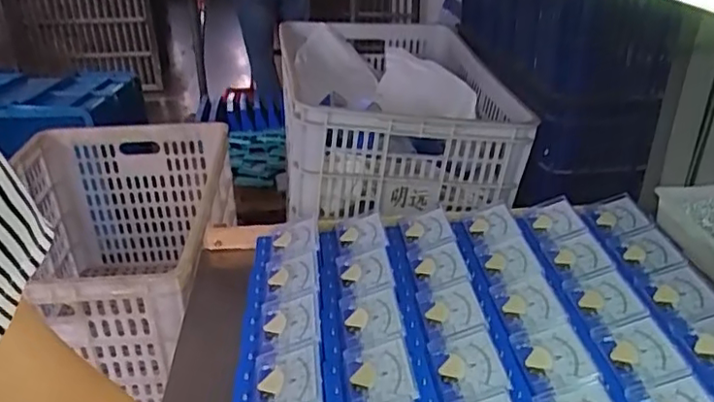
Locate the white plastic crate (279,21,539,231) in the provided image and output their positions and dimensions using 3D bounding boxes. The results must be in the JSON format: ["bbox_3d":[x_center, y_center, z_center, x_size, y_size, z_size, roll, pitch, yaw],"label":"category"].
[{"bbox_3d":[0.067,-0.213,1.257,0.406,0.217,0.597,-5,29,-3],"label":"white plastic crate"}]

